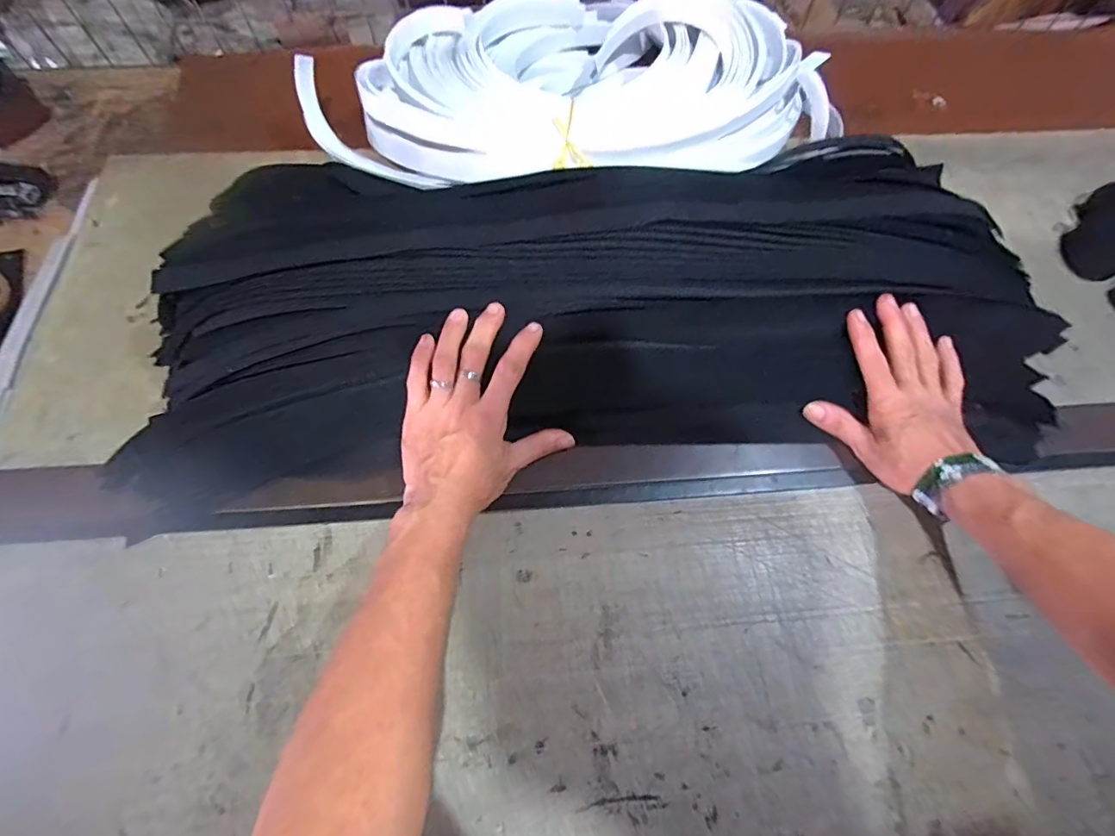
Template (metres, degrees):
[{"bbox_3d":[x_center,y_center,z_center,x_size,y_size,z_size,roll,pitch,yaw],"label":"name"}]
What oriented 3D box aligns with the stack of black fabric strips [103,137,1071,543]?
[{"bbox_3d":[0.016,-0.112,0.461,0.807,0.120,0.311,-5,66,0],"label":"stack of black fabric strips"}]

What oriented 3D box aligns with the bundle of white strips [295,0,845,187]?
[{"bbox_3d":[0.022,-0.387,0.567,0.607,0.098,0.319,-13,67,-8],"label":"bundle of white strips"}]

